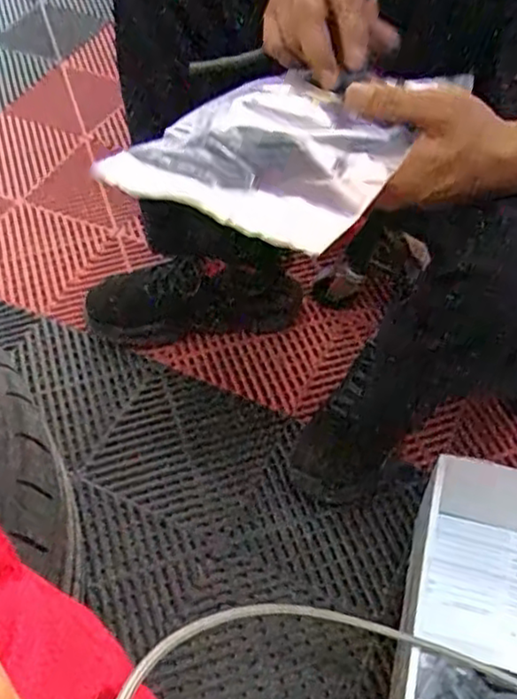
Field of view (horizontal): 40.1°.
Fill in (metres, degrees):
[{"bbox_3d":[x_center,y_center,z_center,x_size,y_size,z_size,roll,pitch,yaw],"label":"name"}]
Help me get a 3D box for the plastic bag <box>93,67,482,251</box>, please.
[{"bbox_3d":[0.017,-0.133,0.442,0.157,0.026,0.185,28,57,21],"label":"plastic bag"}]

